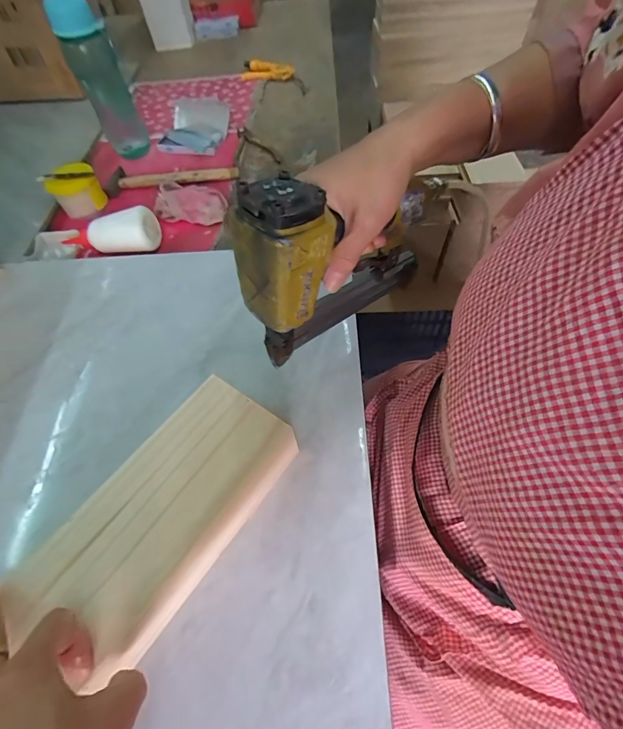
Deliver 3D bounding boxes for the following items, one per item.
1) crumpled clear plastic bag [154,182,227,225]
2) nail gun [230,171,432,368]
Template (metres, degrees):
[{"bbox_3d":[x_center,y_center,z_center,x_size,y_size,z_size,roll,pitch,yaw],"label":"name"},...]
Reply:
[{"bbox_3d":[-0.200,-0.273,0.631,0.118,0.032,0.066,16,59,14],"label":"crumpled clear plastic bag"},{"bbox_3d":[0.036,-0.097,0.329,0.200,0.167,0.049,-33,60,-17],"label":"nail gun"}]

